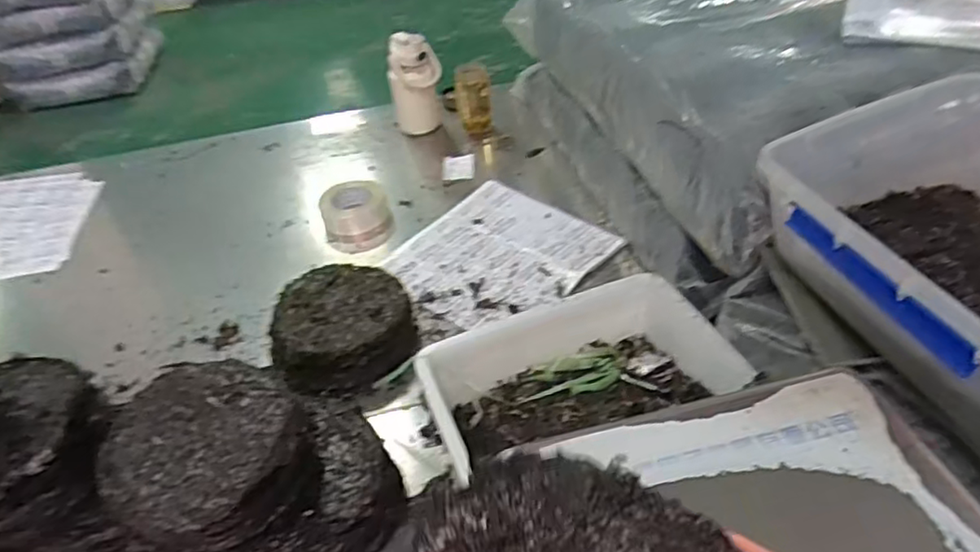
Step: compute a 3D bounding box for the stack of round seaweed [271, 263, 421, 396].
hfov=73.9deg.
[{"bbox_3d":[-0.228,0.076,1.005,0.219,0.070,0.220,-19,41,-15],"label":"stack of round seaweed"}]

